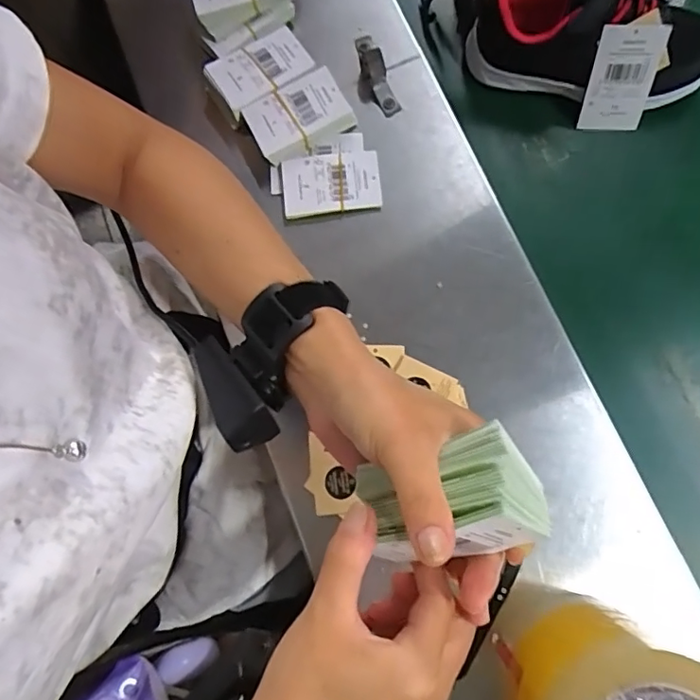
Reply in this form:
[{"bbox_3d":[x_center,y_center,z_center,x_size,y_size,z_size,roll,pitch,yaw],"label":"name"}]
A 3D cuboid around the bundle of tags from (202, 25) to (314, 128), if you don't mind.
[{"bbox_3d":[-0.074,-0.230,0.449,0.082,0.018,0.052,-29,79,-5],"label":"bundle of tags"}]

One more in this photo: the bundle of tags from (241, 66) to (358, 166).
[{"bbox_3d":[-0.041,-0.188,0.433,0.077,0.016,0.055,-28,79,-4],"label":"bundle of tags"}]

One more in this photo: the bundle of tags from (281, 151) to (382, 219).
[{"bbox_3d":[-0.016,-0.134,0.430,0.077,0.007,0.050,-5,78,1],"label":"bundle of tags"}]

